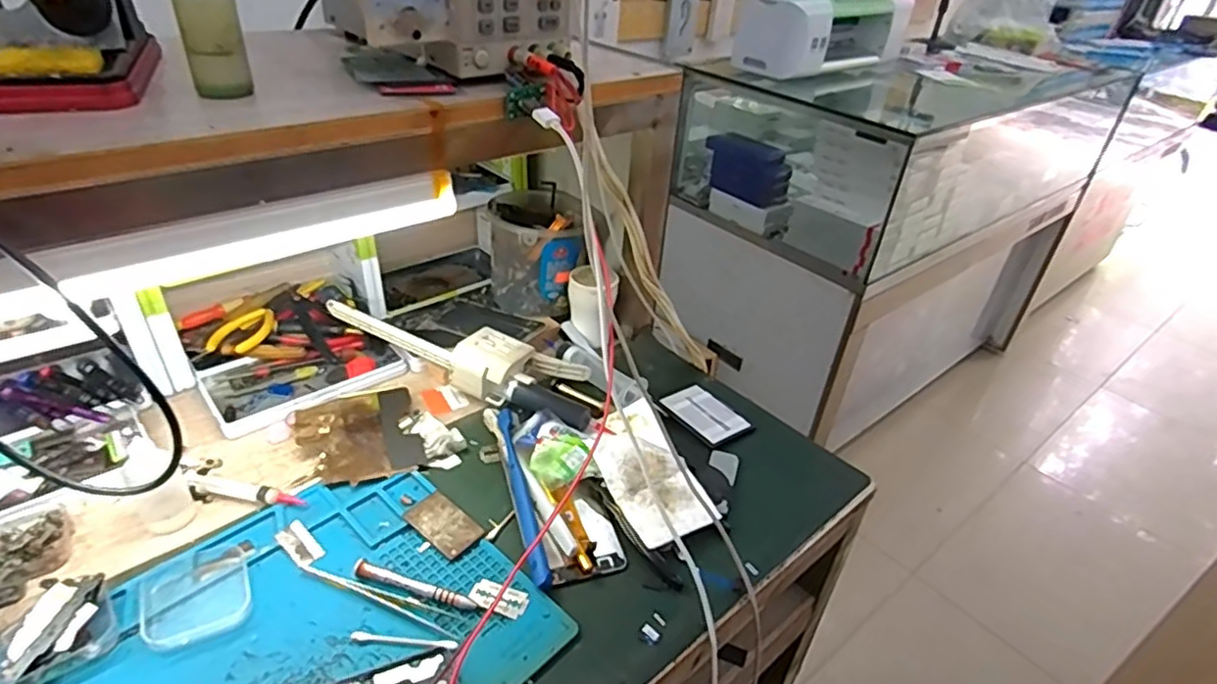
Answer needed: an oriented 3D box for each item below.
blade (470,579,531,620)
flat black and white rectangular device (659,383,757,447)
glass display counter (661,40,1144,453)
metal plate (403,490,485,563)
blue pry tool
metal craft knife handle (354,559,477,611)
[{"bbox_3d":[-0.079,0.185,0.473,0.042,0.005,0.023,14,36,13],"label":"blade"},{"bbox_3d":[0.098,0.073,0.653,0.066,0.009,0.081,-22,42,-34],"label":"flat black and white rectangular device"},{"bbox_3d":[0.730,-0.274,1.751,1.188,0.845,0.522,-22,42,-34],"label":"glass display counter"},{"bbox_3d":[-0.131,0.145,0.520,0.060,0.004,0.036,31,44,27],"label":"metal plate"},{"bbox_3d":[-0.074,0.123,0.541,0.017,0.021,0.180,-6,35,-16],"label":"blue pry tool"},{"bbox_3d":[-0.139,0.175,0.468,0.093,0.011,0.011,11,34,10],"label":"metal craft knife handle"}]

